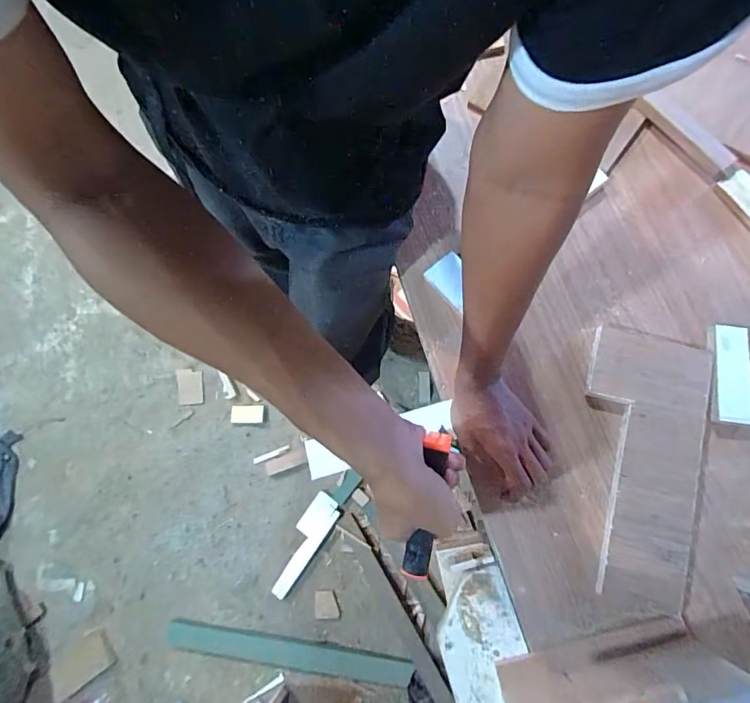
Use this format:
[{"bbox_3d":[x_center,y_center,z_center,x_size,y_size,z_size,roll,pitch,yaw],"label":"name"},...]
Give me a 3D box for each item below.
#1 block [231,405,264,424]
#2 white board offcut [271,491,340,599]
[{"bbox_3d":[-0.380,0.186,1.329,0.099,0.016,0.054,-1,76,6],"label":"block"},{"bbox_3d":[-0.197,0.516,1.205,0.085,0.016,0.275,33,79,14],"label":"white board offcut"}]

